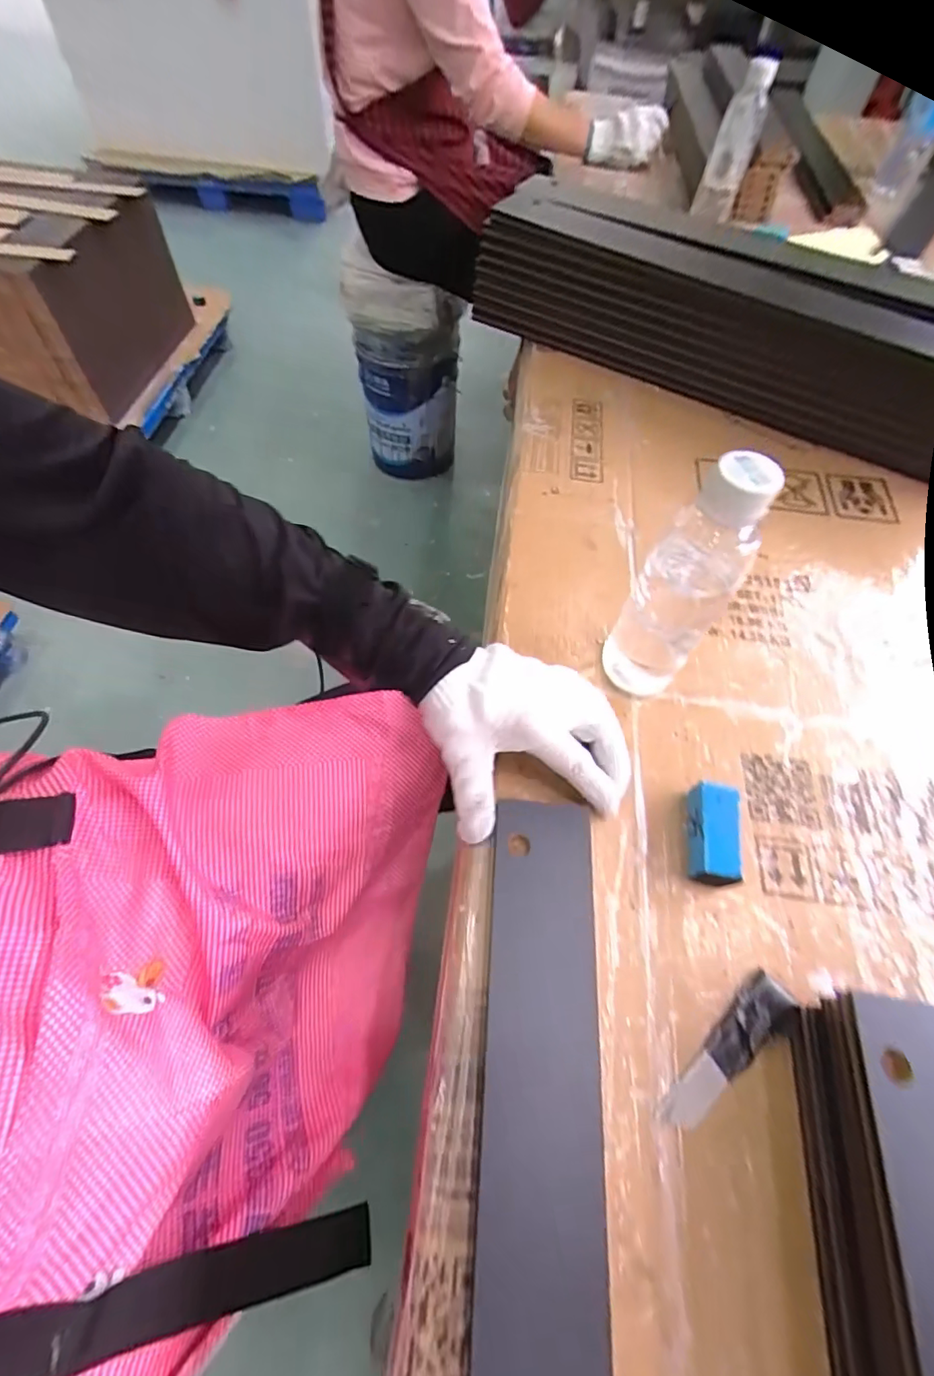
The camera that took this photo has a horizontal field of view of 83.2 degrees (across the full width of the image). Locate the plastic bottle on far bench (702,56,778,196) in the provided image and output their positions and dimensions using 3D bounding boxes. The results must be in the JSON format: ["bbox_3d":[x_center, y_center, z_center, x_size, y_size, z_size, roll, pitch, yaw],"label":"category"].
[{"bbox_3d":[0.353,-0.722,0.686,0.054,0.143,0.058,21,83,9],"label":"plastic bottle on far bench"}]

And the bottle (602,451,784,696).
[{"bbox_3d":[0.136,-0.061,0.335,0.051,0.184,0.047,32,65,14],"label":"bottle"}]

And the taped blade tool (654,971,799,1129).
[{"bbox_3d":[0.145,0.203,0.292,0.099,0.008,0.024,-38,69,-20],"label":"taped blade tool"}]

